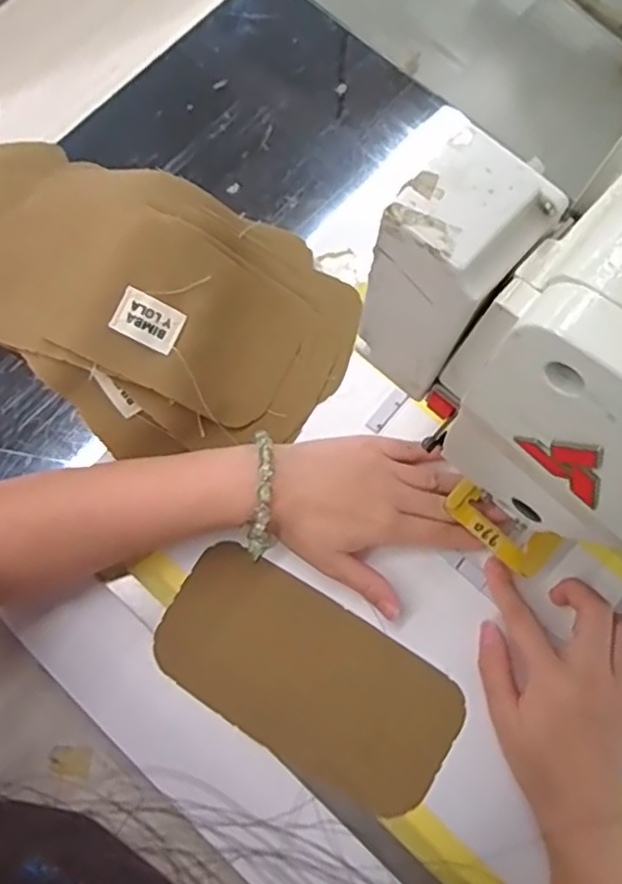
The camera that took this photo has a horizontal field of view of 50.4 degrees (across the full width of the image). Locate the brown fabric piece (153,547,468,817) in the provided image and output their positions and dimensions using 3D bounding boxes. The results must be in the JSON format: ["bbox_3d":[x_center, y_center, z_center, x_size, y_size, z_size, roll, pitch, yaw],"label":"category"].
[{"bbox_3d":[-0.002,0.148,0.415,0.189,0.007,0.094,32,78,3],"label":"brown fabric piece"}]

